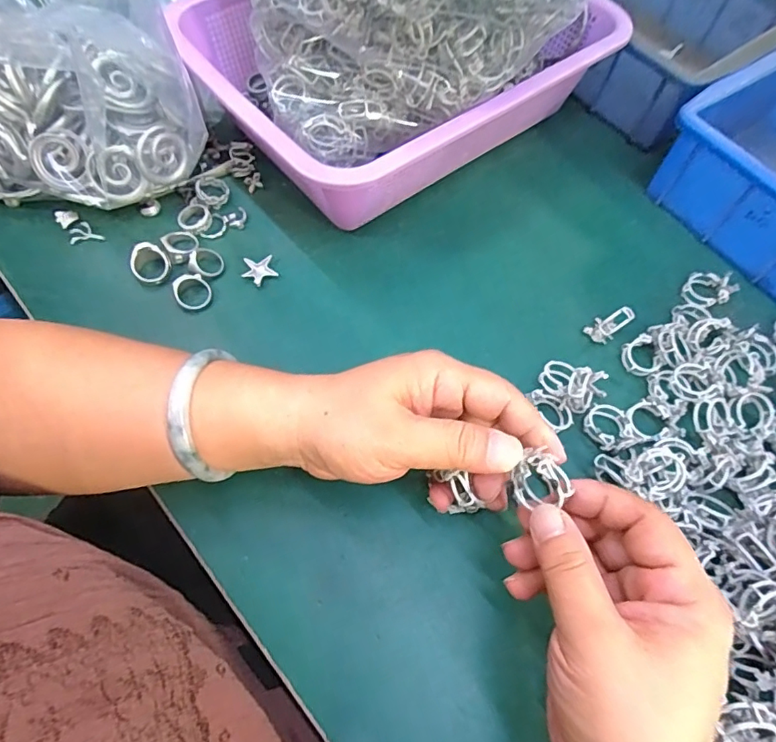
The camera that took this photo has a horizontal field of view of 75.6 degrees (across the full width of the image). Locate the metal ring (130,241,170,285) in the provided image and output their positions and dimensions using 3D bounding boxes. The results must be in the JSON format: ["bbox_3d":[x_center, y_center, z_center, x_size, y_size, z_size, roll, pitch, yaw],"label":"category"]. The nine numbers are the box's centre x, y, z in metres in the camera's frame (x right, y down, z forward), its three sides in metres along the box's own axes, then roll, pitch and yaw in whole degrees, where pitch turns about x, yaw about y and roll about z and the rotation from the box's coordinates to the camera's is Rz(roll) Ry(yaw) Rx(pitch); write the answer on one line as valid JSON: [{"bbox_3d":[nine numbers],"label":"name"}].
[{"bbox_3d":[-0.160,-0.073,0.337,0.024,0.015,0.023,1,63,-3],"label":"metal ring"}]

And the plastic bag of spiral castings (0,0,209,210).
[{"bbox_3d":[-0.221,-0.168,0.332,0.186,0.116,0.077,-11,64,-9],"label":"plastic bag of spiral castings"}]

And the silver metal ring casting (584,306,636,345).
[{"bbox_3d":[0.151,-0.031,0.336,0.018,0.032,0.015,5,59,-32],"label":"silver metal ring casting"}]

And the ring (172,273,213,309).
[{"bbox_3d":[-0.132,-0.054,0.337,0.022,0.010,0.022,1,63,-3],"label":"ring"}]

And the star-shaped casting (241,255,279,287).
[{"bbox_3d":[-0.091,-0.071,0.350,0.023,0.006,0.022,-22,66,-14],"label":"star-shaped casting"}]

